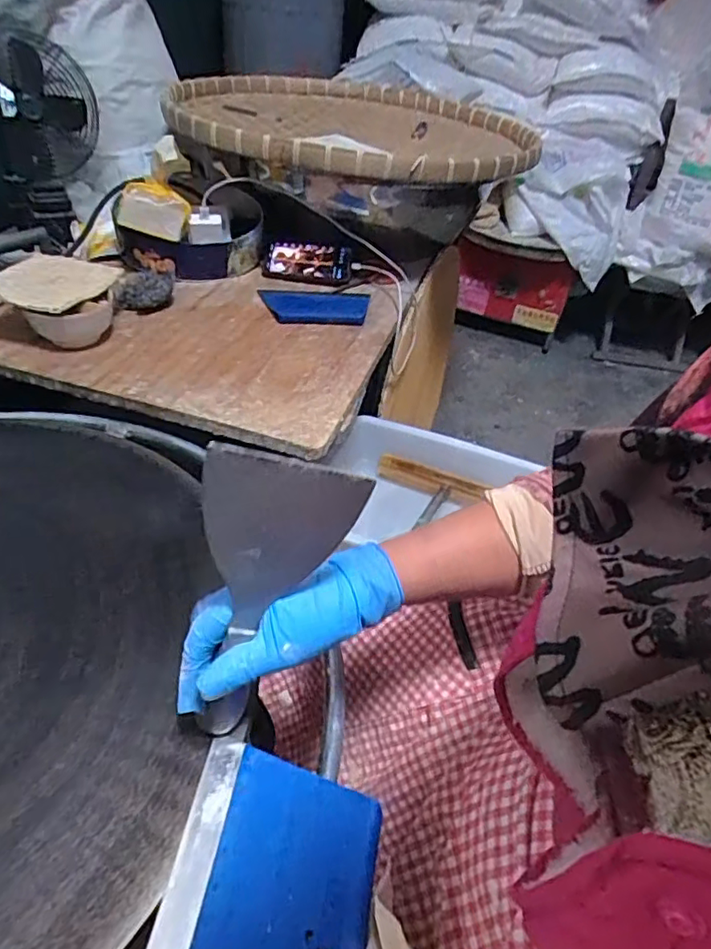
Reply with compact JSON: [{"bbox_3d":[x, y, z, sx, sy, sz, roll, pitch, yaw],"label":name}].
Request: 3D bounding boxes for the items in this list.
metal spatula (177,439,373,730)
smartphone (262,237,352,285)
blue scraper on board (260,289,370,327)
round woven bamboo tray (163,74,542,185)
[{"bbox_3d":[-0.060,0.085,0.376,0.093,0.220,0.015,7,28,-16],"label":"metal spatula"},{"bbox_3d":[-0.088,-0.388,1.067,0.160,0.074,0.013,5,4,2],"label":"smartphone"},{"bbox_3d":[-0.068,-0.282,0.980,0.180,0.013,0.135,4,40,-5],"label":"blue scraper on board"},{"bbox_3d":[0.009,-0.674,1.144,0.723,0.080,0.712,4,40,-4],"label":"round woven bamboo tray"}]

